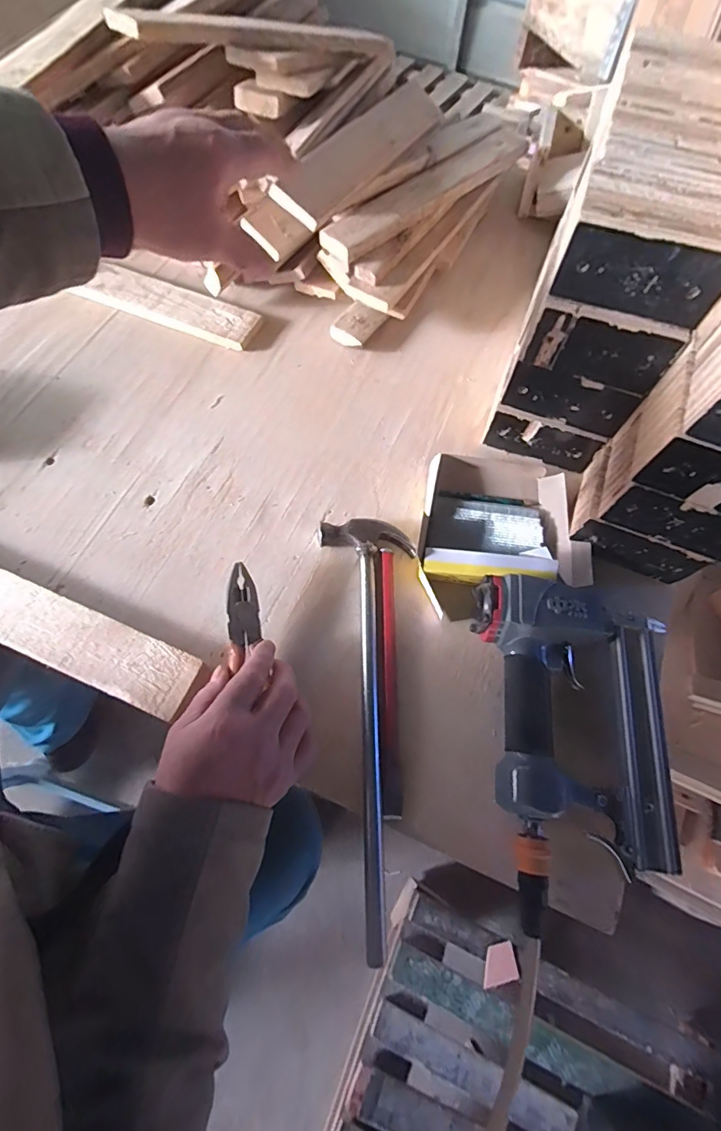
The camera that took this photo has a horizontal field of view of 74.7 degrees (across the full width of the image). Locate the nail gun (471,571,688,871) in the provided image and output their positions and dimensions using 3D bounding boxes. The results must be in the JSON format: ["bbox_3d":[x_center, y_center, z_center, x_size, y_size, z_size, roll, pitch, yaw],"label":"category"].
[{"bbox_3d":[0.187,0.131,0.404,0.165,0.056,0.239,3,66,-1],"label":"nail gun"}]

